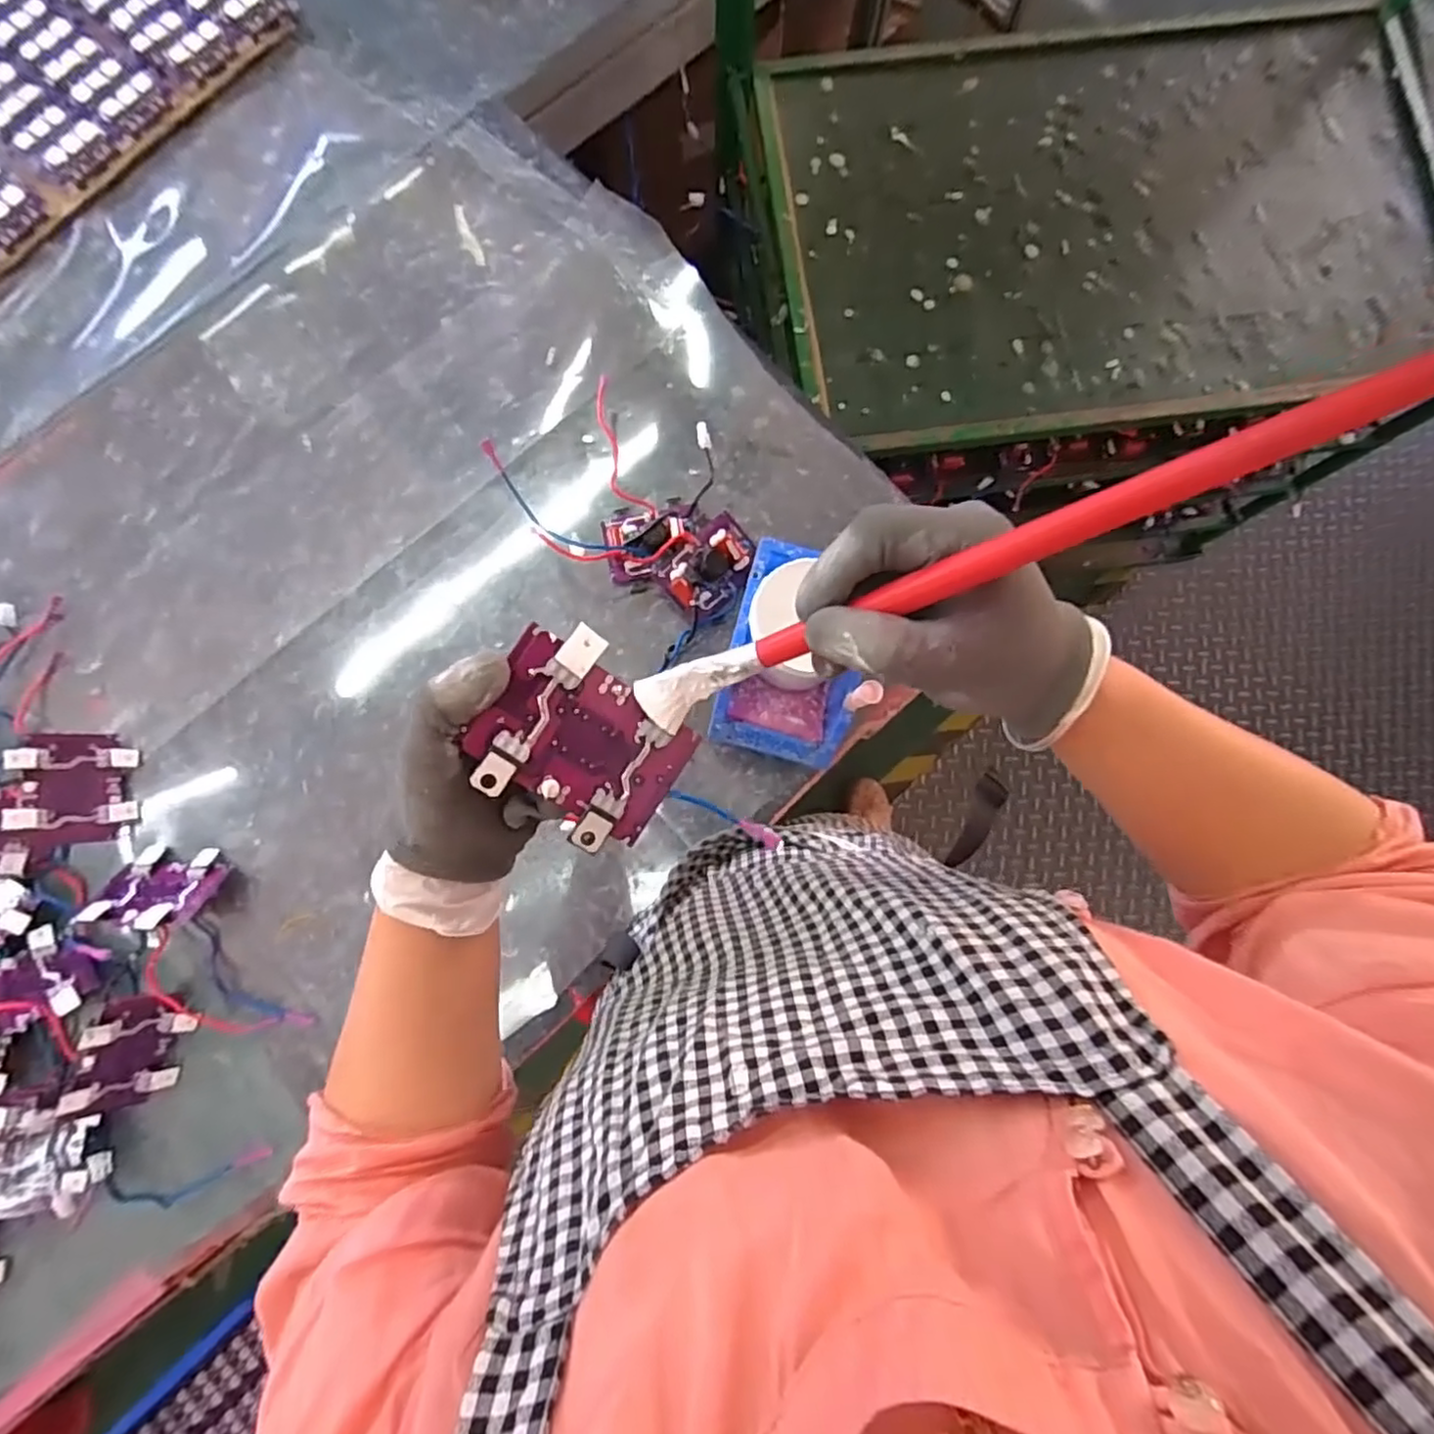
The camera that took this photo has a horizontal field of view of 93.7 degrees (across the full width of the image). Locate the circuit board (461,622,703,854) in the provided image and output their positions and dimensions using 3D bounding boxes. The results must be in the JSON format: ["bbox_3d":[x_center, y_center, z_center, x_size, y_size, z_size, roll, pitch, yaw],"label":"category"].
[{"bbox_3d":[-0.061,0.011,0.311,0.095,0.007,0.078,38,83,-20],"label":"circuit board"}]

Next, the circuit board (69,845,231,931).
[{"bbox_3d":[-0.496,0.154,0.599,0.080,0.083,0.024,9,123,0],"label":"circuit board"}]

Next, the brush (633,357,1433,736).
[{"bbox_3d":[0.080,-0.047,0.249,0.274,0.012,0.022,-21,83,31],"label":"brush"}]

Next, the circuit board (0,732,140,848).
[{"bbox_3d":[-0.574,0.063,0.600,0.015,0.086,0.097,-13,80,36],"label":"circuit board"}]

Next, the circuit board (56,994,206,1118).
[{"bbox_3d":[-0.502,0.289,0.579,0.016,0.083,0.093,12,84,27],"label":"circuit board"}]

